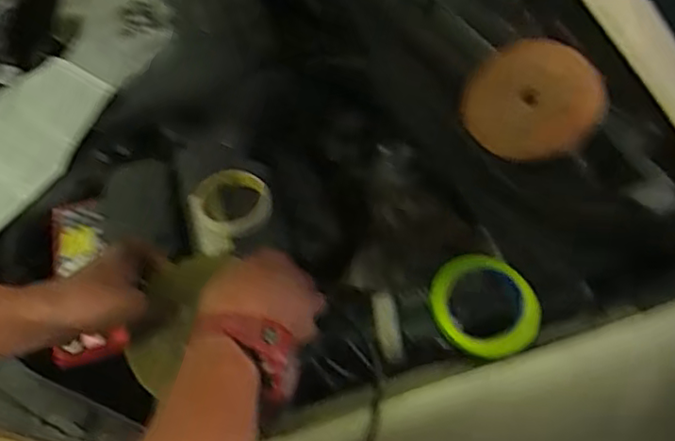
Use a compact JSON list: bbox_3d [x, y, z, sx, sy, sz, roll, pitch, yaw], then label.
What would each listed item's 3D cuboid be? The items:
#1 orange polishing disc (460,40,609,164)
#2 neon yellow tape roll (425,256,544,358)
[{"bbox_3d":[0.225,-0.142,0.718,0.147,0.033,0.141,-5,73,15],"label":"orange polishing disc"},{"bbox_3d":[0.144,0.084,0.614,0.101,0.019,0.096,11,70,10],"label":"neon yellow tape roll"}]

